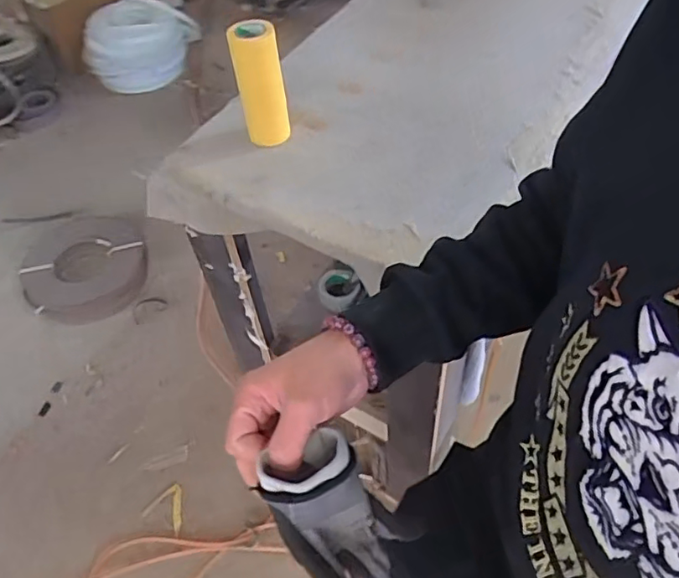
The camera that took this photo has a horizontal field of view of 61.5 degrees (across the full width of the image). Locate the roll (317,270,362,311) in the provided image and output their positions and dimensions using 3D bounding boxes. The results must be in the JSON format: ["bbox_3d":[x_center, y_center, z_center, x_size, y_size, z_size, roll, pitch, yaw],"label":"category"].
[{"bbox_3d":[0.001,0.003,1.528,0.111,0.092,0.097,3,52,4],"label":"roll"}]

